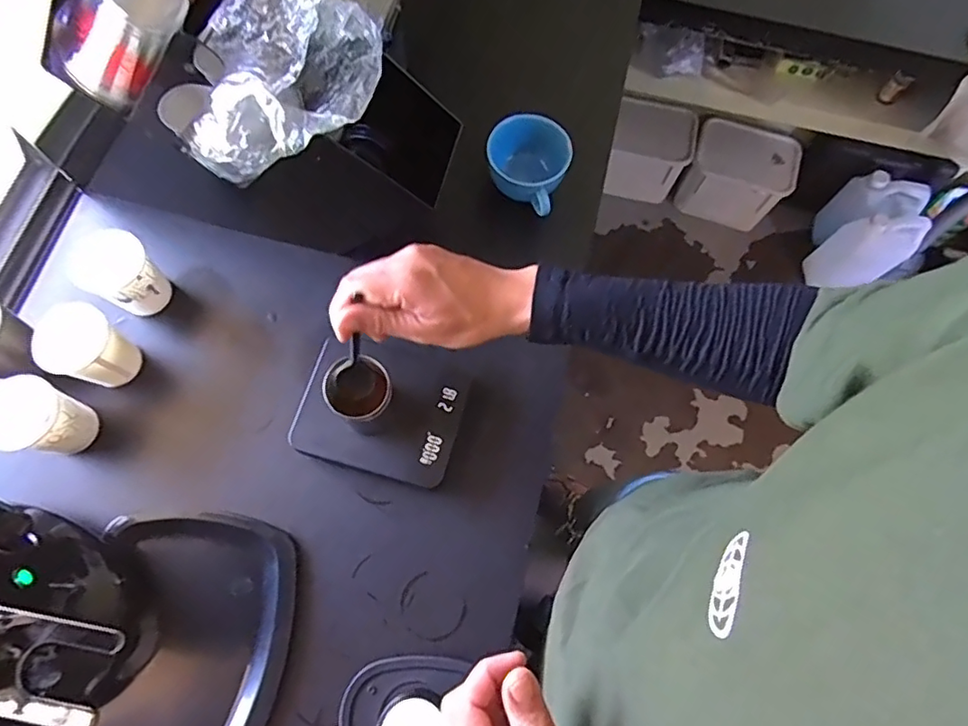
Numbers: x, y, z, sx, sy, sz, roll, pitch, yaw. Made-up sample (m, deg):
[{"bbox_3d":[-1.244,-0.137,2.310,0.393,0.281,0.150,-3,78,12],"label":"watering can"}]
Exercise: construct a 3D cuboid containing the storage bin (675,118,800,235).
[{"bbox_3d":[0.734,-0.539,1.680,0.295,0.273,0.162,21,72,4],"label":"storage bin"}]

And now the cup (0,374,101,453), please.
[{"bbox_3d":[-0.423,0.054,0.547,0.061,0.076,0.065,1,72,-2],"label":"cup"}]

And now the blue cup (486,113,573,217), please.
[{"bbox_3d":[0.048,-0.229,0.664,0.095,0.057,0.096,1,72,-2],"label":"blue cup"}]

